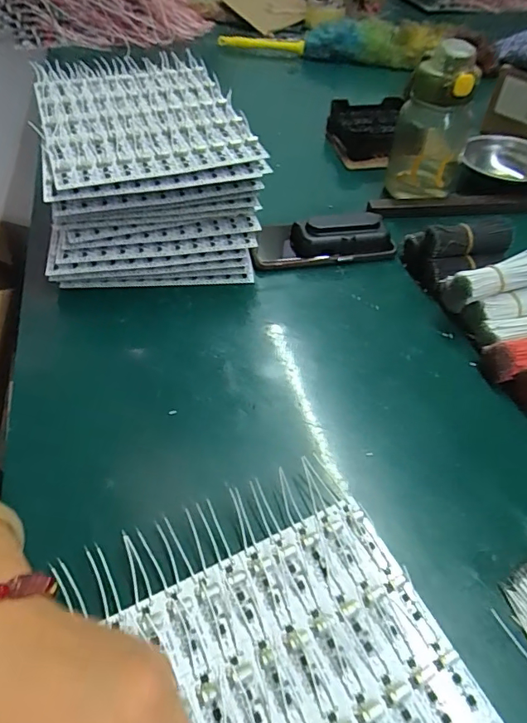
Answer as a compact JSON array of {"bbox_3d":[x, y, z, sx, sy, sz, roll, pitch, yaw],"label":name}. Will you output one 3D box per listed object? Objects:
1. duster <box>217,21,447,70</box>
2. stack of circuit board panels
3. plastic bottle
[{"bbox_3d":[0.134,-0.665,0.961,0.445,0.067,0.118,4,52,4],"label":"duster"},{"bbox_3d":[-0.130,-0.219,0.533,0.215,0.133,0.279,-8,48,-11],"label":"stack of circuit board panels"},{"bbox_3d":[0.213,-0.300,0.572,0.091,0.158,0.091,18,50,13],"label":"plastic bottle"}]

